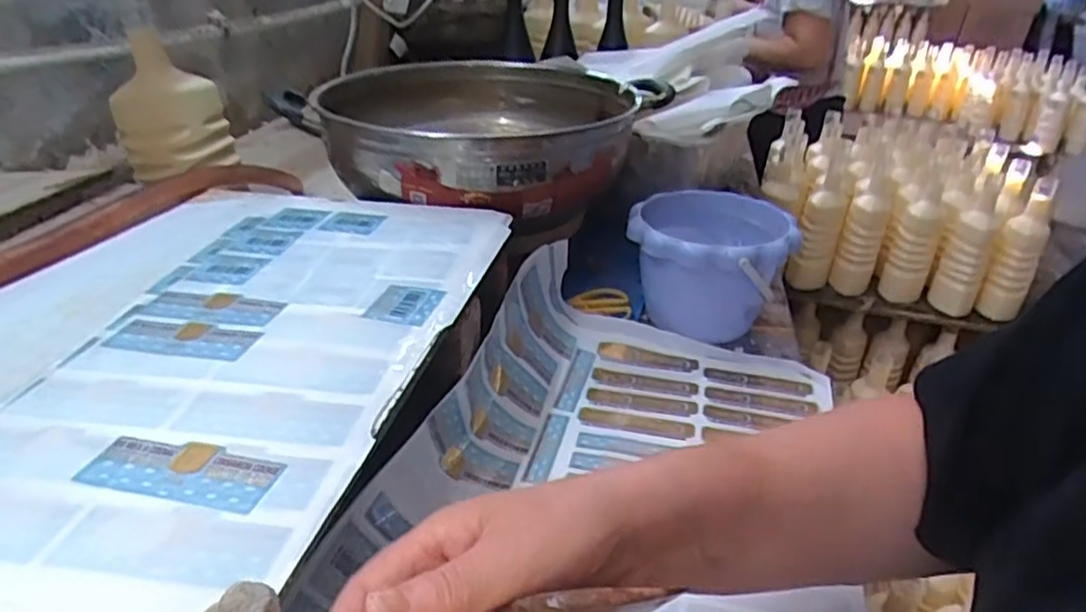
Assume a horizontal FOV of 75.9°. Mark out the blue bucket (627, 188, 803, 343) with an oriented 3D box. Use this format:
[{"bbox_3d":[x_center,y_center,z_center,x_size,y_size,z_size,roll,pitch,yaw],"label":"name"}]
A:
[{"bbox_3d":[0.149,-0.031,0.648,0.145,0.116,0.139,4,29,-2],"label":"blue bucket"}]

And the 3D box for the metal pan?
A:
[{"bbox_3d":[-0.051,-0.183,0.681,0.280,0.064,0.302,18,36,29],"label":"metal pan"}]

